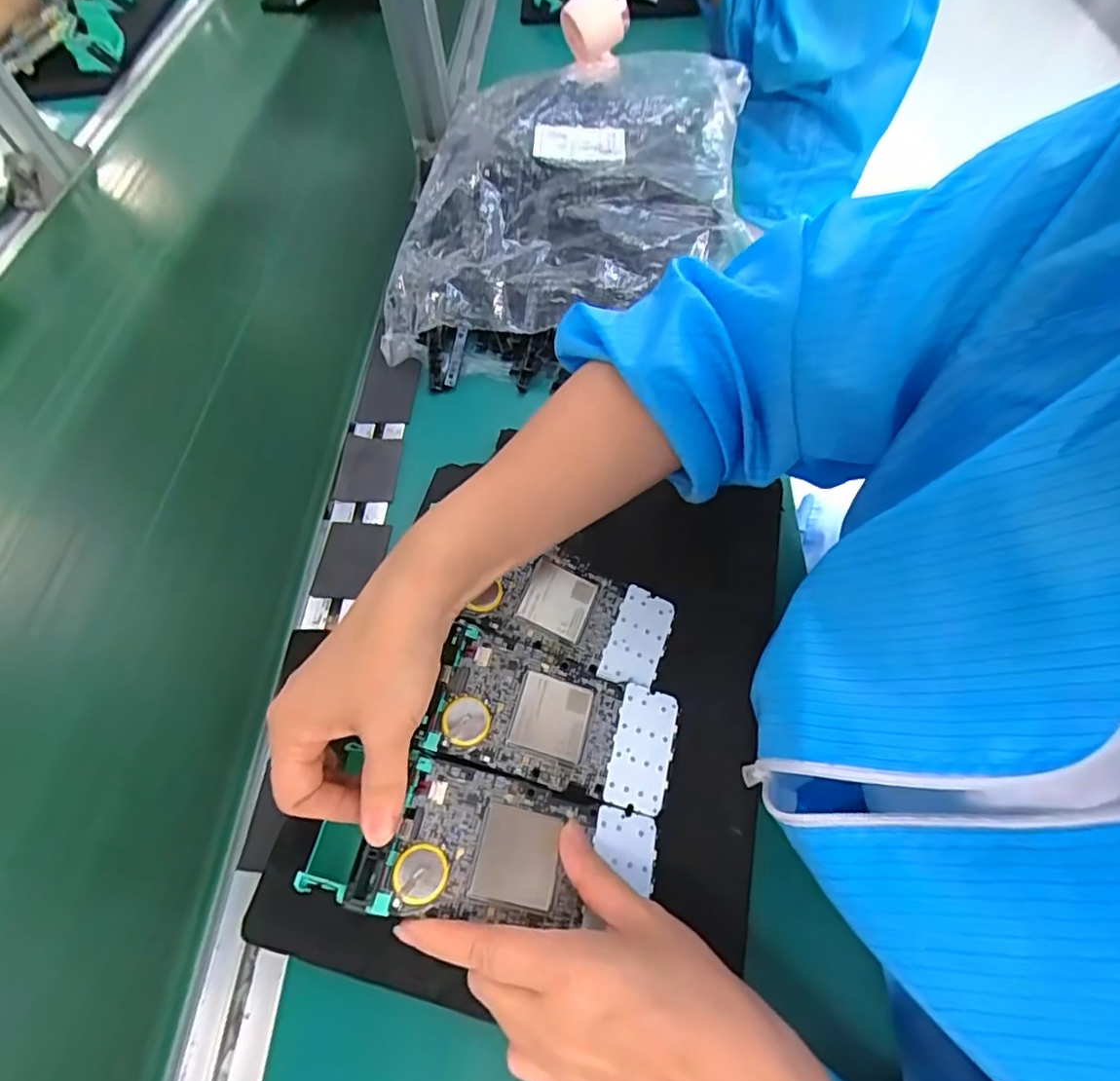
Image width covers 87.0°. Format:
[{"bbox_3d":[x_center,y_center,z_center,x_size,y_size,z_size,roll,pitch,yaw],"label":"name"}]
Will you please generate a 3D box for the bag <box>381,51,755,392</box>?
[{"bbox_3d":[0.008,-0.310,0.529,0.301,0.105,0.347,4,60,5],"label":"bag"}]

